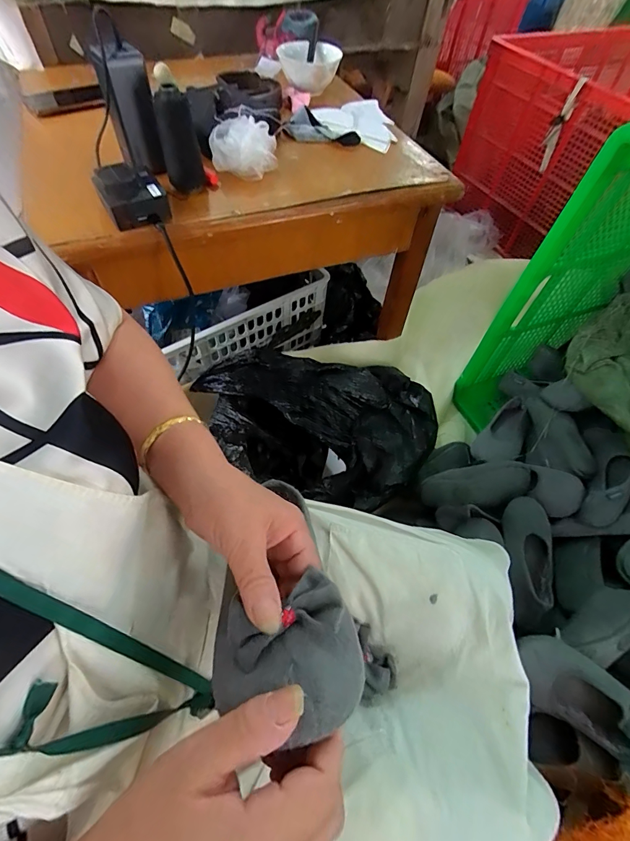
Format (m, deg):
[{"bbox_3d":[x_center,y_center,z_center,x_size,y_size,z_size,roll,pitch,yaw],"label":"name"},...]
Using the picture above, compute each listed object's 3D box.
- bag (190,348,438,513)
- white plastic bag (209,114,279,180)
[{"bbox_3d":[0.038,-0.029,0.812,0.490,0.142,0.284,19,56,-17],"label":"bag"},{"bbox_3d":[-0.104,-0.397,0.553,0.095,0.048,0.082,-5,58,-7],"label":"white plastic bag"}]

